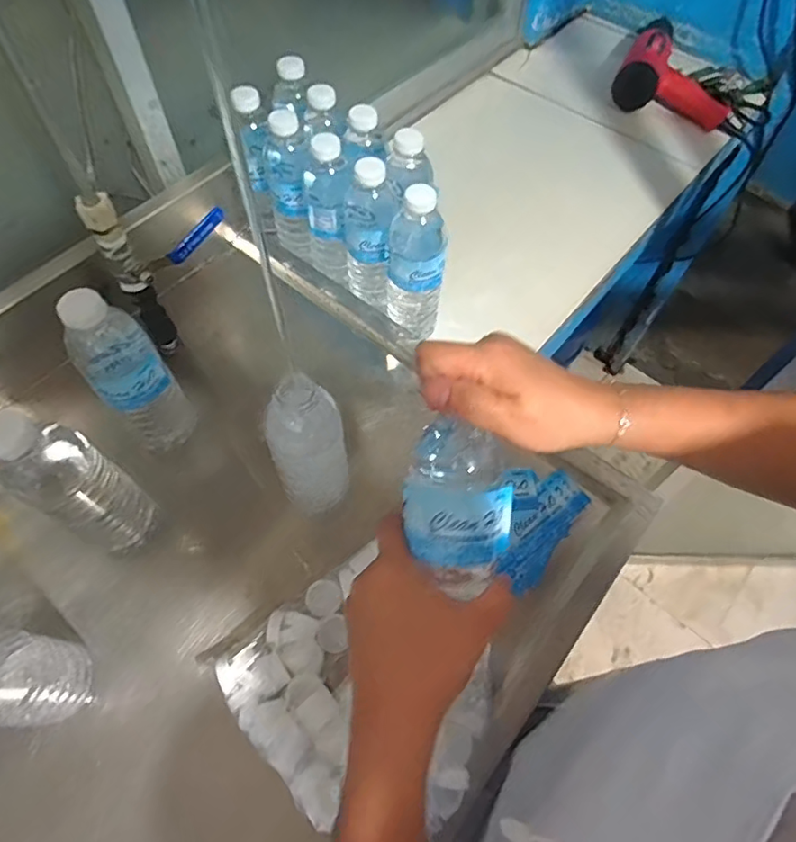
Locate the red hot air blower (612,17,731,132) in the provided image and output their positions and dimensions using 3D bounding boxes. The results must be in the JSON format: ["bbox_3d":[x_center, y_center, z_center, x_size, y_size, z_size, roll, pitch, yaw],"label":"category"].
[{"bbox_3d":[0.465,-0.564,0.902,0.185,0.087,0.158,23,63,11],"label":"red hot air blower"}]

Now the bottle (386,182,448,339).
[{"bbox_3d":[0.019,-0.167,0.588,0.060,0.164,0.053,5,61,1],"label":"bottle"}]

